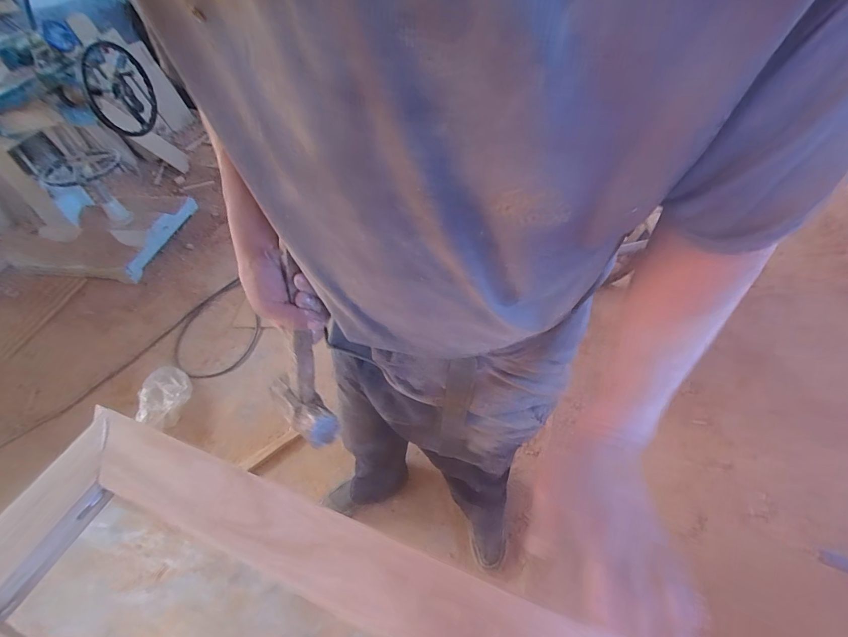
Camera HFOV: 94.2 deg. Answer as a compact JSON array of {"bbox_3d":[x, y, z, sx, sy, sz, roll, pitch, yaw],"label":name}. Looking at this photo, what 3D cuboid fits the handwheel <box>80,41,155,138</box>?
[{"bbox_3d":[-1.046,-0.775,1.340,0.075,0.285,0.265,1,24,13],"label":"handwheel"}]

